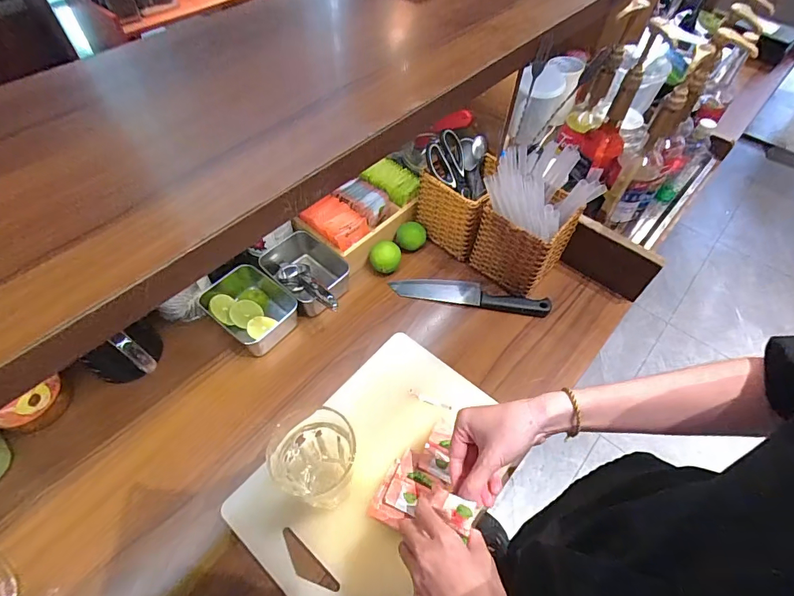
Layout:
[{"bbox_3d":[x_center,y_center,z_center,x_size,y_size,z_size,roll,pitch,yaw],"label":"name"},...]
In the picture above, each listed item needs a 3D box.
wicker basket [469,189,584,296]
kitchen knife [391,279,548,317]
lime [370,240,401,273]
[{"bbox_3d":[0.216,-0.102,0.709,0.119,0.133,0.122,39,62,23],"label":"wicker basket"},{"bbox_3d":[0.125,-0.009,0.722,0.263,0.025,0.054,10,55,5],"label":"kitchen knife"},{"bbox_3d":[-0.020,-0.072,0.737,0.048,0.051,0.052,1,55,-1],"label":"lime"}]

